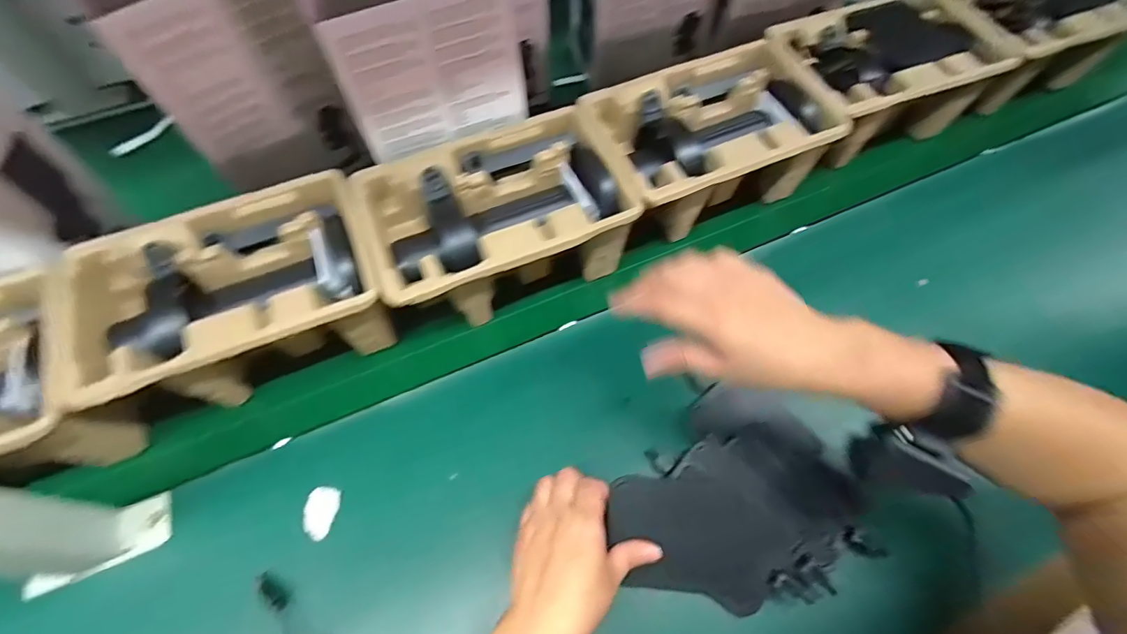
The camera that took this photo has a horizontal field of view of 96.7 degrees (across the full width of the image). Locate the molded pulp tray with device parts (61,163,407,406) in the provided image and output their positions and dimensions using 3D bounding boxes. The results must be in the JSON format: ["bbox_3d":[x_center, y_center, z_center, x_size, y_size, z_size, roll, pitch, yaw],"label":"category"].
[{"bbox_3d":[-0.274,-0.015,0.436,0.225,0.091,0.153,-21,67,-11],"label":"molded pulp tray with device parts"}]

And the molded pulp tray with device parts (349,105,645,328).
[{"bbox_3d":[-0.061,-0.088,0.477,0.229,0.094,0.159,-21,67,-11],"label":"molded pulp tray with device parts"}]

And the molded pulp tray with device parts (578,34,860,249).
[{"bbox_3d":[0.146,-0.178,0.528,0.230,0.097,0.151,-24,68,-13],"label":"molded pulp tray with device parts"}]

